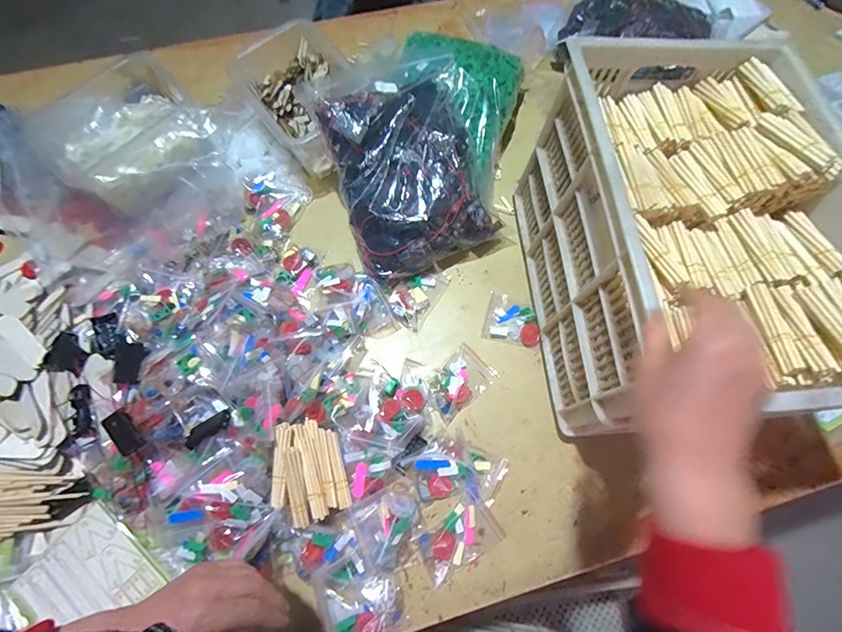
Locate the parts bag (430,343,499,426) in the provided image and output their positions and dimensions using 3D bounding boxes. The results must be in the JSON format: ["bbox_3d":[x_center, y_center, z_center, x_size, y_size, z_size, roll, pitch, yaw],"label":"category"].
[{"bbox_3d":[0.059,0.104,0.605,0.106,0.021,0.074,-42,75,-14],"label":"parts bag"}]

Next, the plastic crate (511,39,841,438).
[{"bbox_3d":[0.346,-0.093,0.532,0.323,0.260,0.450,-4,69,-2],"label":"plastic crate"}]

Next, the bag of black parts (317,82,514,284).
[{"bbox_3d":[-0.015,-0.226,0.650,0.237,0.072,0.297,-23,93,-2],"label":"bag of black parts"}]

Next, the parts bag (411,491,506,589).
[{"bbox_3d":[0.052,0.305,0.524,0.113,0.026,0.072,-34,73,-12],"label":"parts bag"}]

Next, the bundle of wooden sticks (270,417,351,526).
[{"bbox_3d":[-0.150,0.205,0.511,0.091,0.024,0.125,-12,81,-22],"label":"bundle of wooden sticks"}]

